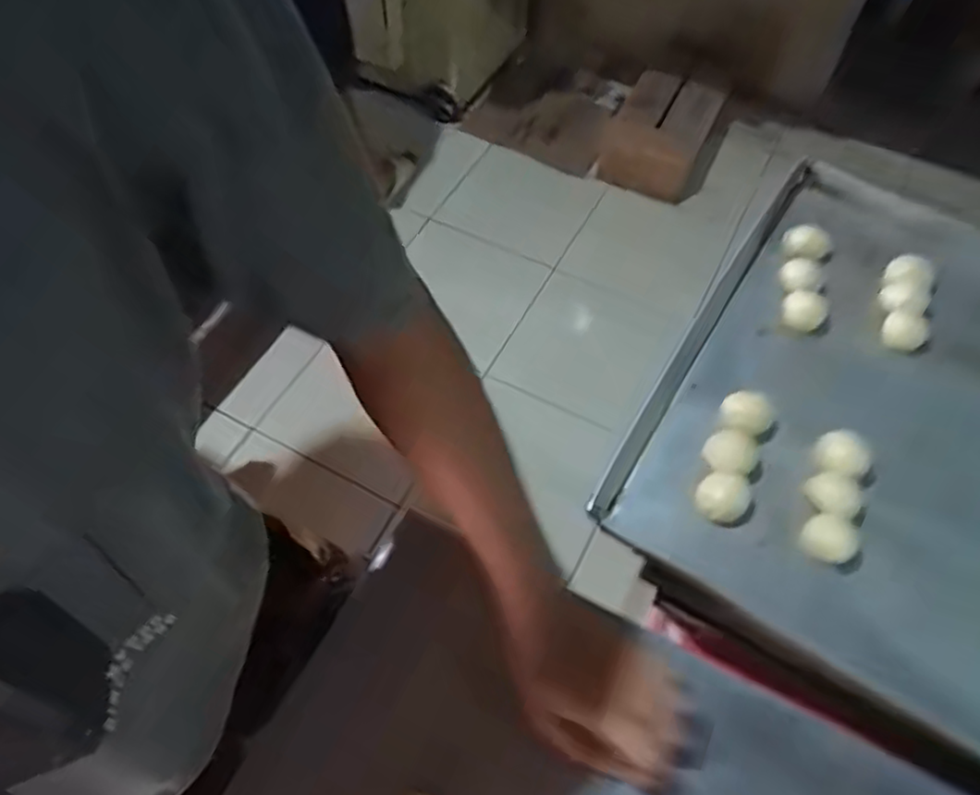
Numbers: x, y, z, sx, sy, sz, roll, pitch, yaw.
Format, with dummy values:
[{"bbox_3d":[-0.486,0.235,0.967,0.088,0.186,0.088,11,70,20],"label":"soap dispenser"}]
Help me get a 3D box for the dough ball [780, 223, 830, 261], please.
[{"bbox_3d":[0.303,-0.150,0.639,0.042,0.031,0.028,31,62,14],"label":"dough ball"}]

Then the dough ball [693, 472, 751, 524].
[{"bbox_3d":[0.181,0.077,0.515,0.039,0.027,0.033,26,60,11],"label":"dough ball"}]

